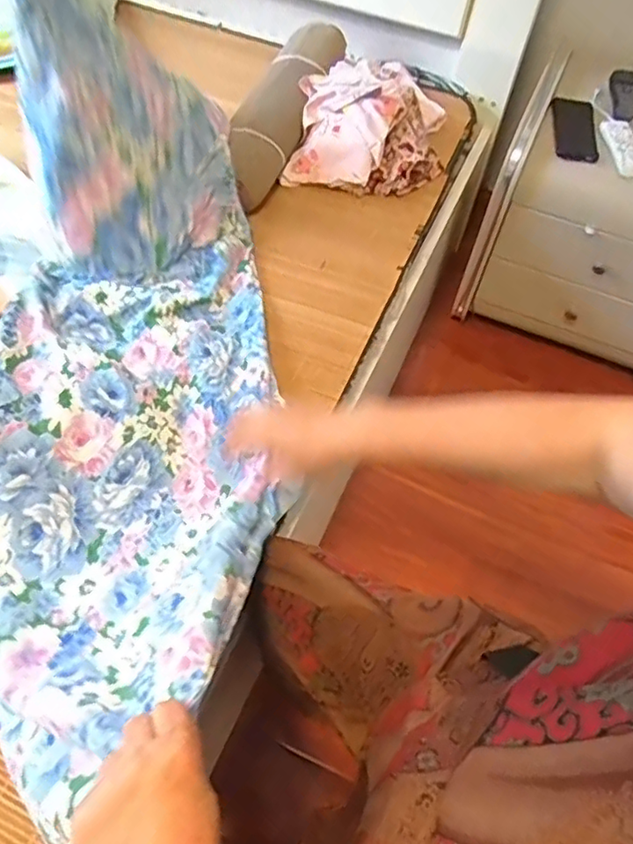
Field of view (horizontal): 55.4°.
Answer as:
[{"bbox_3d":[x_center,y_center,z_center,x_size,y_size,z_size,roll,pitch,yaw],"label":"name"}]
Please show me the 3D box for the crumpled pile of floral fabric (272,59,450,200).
[{"bbox_3d":[0.111,-0.574,1.116,0.265,0.074,0.351,11,57,3],"label":"crumpled pile of floral fabric"}]

